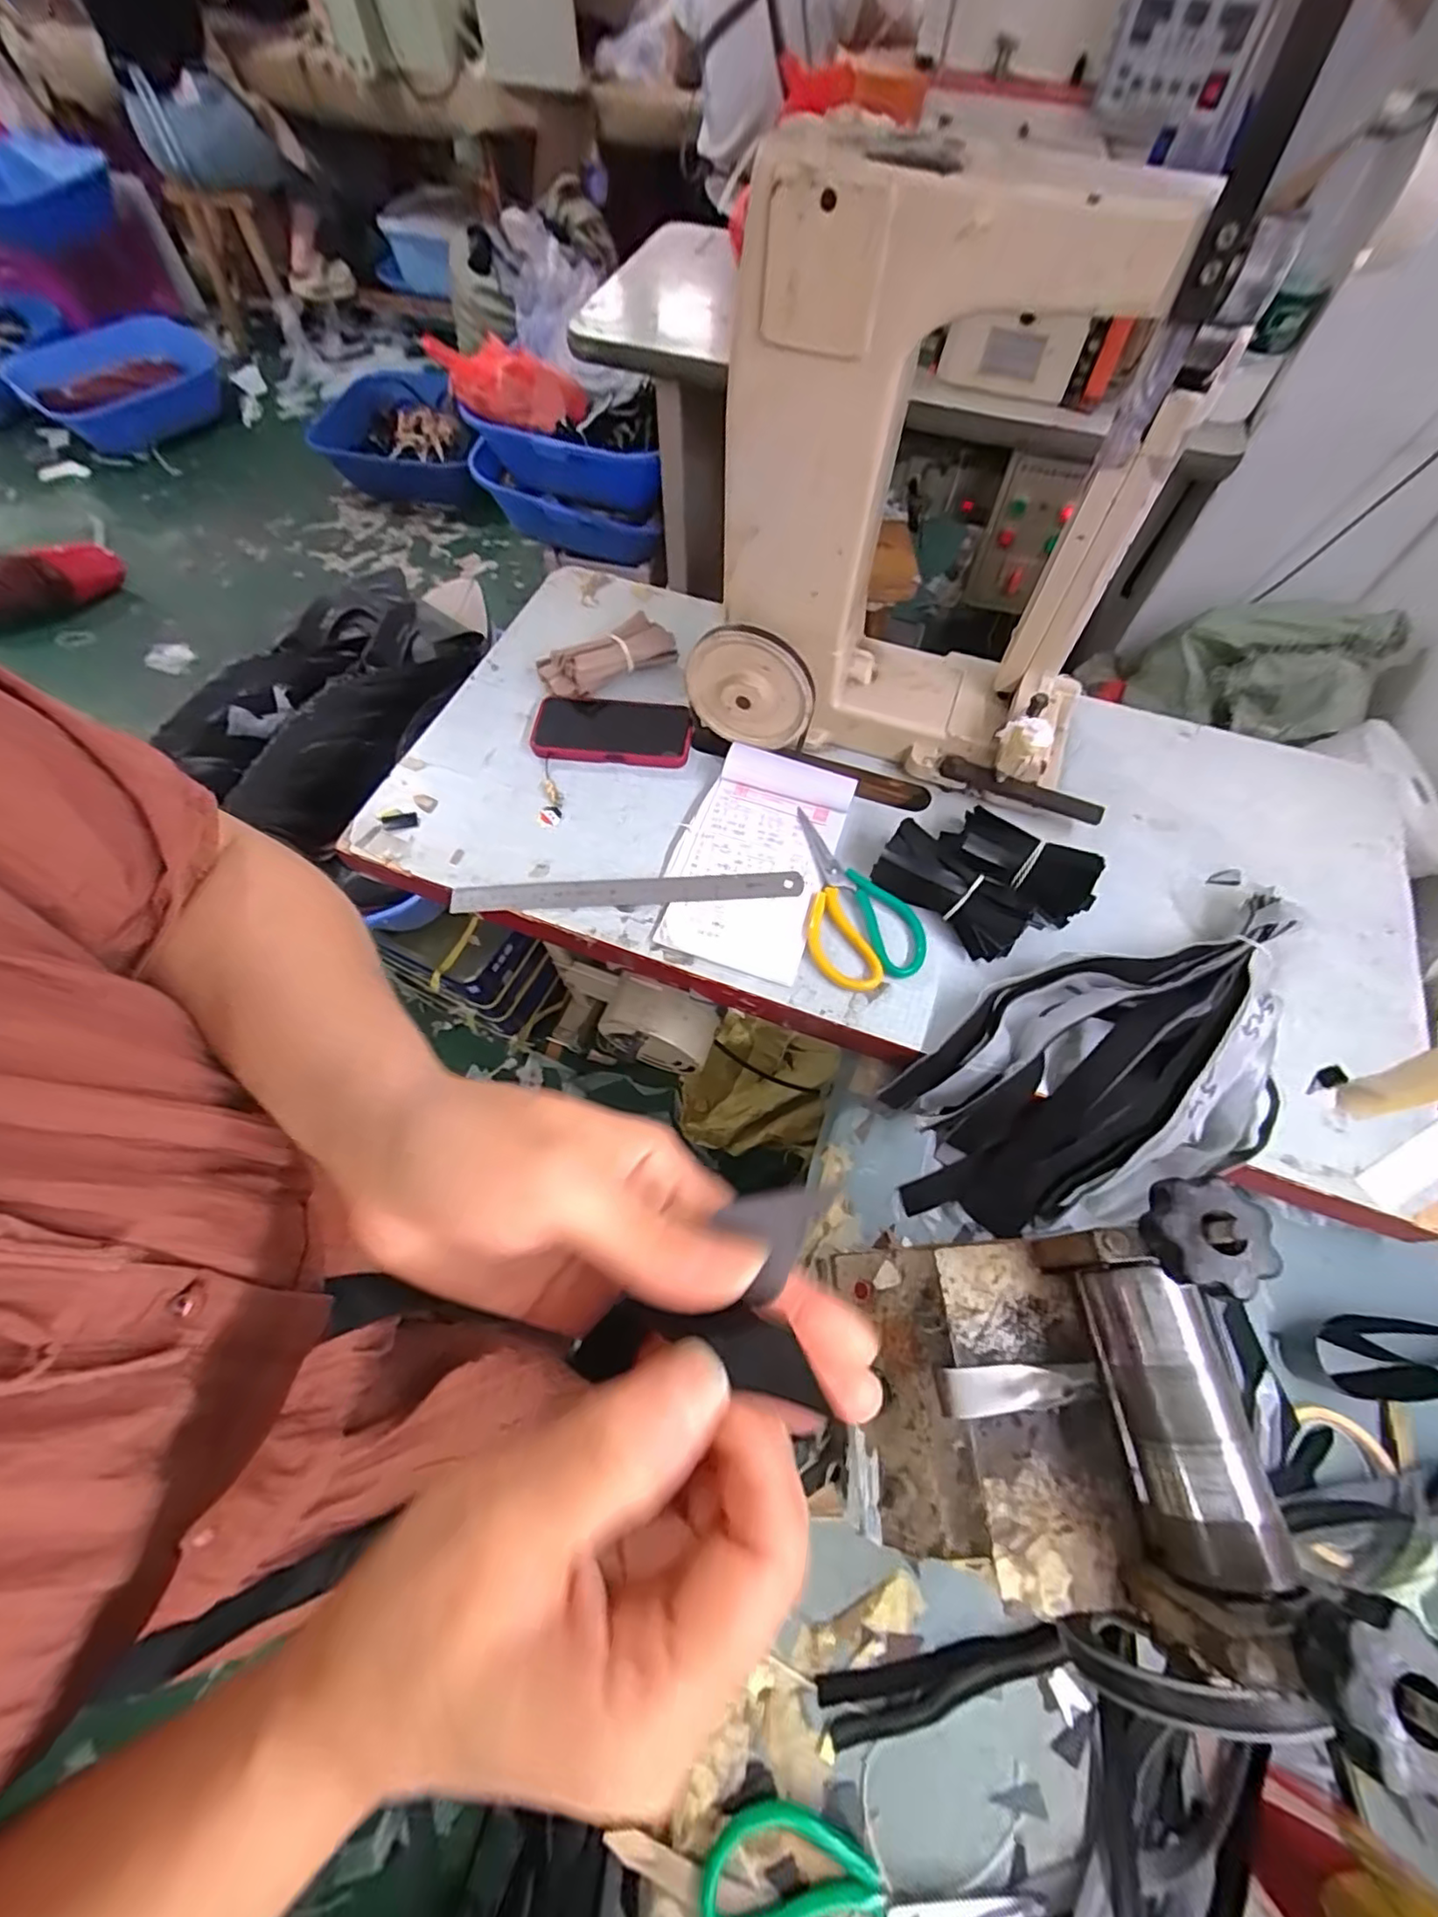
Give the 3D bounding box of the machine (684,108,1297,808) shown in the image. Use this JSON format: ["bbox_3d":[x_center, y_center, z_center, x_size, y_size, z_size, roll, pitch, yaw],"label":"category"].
[{"bbox_3d":[0.186,-0.332,0.519,0.387,0.389,0.160,10,64,5],"label":"machine"}]

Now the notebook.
[{"bbox_3d":[0.034,-0.099,0.612,0.140,0.021,0.230,18,65,8],"label":"notebook"}]

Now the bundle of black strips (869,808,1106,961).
[{"bbox_3d":[0.209,-0.062,0.582,0.145,0.043,0.065,37,70,16],"label":"bundle of black strips"}]

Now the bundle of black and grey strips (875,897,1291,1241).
[{"bbox_3d":[0.334,0.100,0.535,0.380,0.114,0.190,-17,65,-8],"label":"bundle of black and grey strips"}]

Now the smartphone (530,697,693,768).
[{"bbox_3d":[-0.115,-0.243,0.687,0.168,0.014,0.082,5,64,2],"label":"smartphone"}]

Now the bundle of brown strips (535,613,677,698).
[{"bbox_3d":[-0.124,-0.333,0.713,0.146,0.051,0.060,-26,67,-12],"label":"bundle of brown strips"}]

